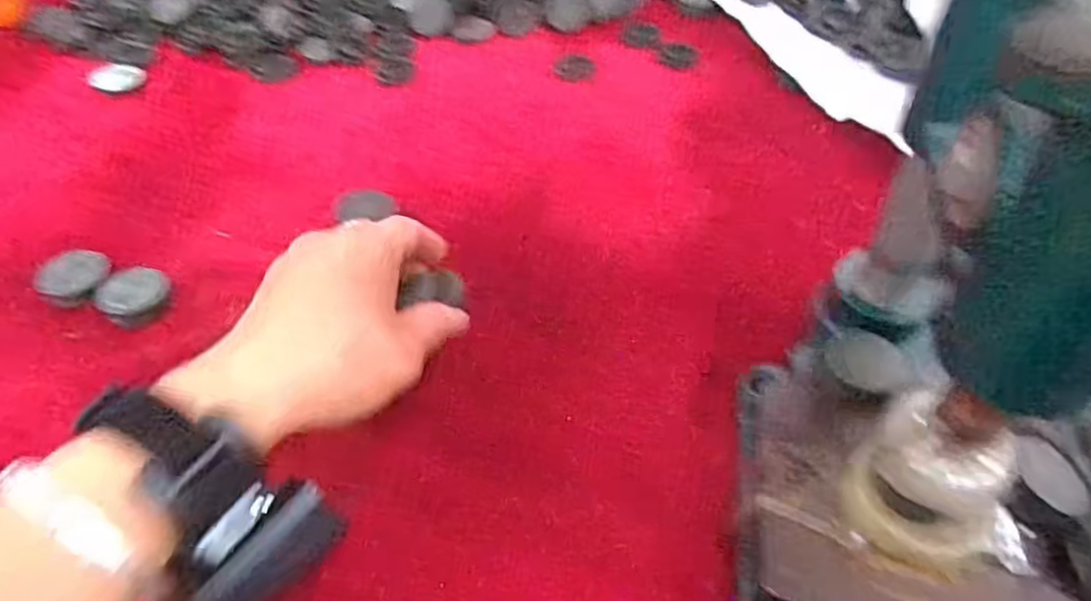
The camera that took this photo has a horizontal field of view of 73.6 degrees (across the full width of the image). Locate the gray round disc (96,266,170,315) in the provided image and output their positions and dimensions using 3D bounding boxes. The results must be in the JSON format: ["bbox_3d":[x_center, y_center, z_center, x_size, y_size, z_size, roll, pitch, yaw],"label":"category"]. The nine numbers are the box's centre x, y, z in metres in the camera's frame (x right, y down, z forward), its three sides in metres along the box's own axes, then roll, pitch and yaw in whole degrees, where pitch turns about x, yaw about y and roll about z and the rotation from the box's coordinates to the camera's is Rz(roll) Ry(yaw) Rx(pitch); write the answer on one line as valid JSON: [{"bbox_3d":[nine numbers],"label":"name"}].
[{"bbox_3d":[-0.220,-0.004,0.390,0.030,0.008,0.033,29,55,23],"label":"gray round disc"}]

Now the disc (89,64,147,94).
[{"bbox_3d":[-0.321,-0.167,0.548,0.035,0.006,0.032,0,49,0],"label":"disc"}]

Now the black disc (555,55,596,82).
[{"bbox_3d":[0.023,-0.179,0.558,0.030,0.004,0.032,0,49,0],"label":"black disc"}]

